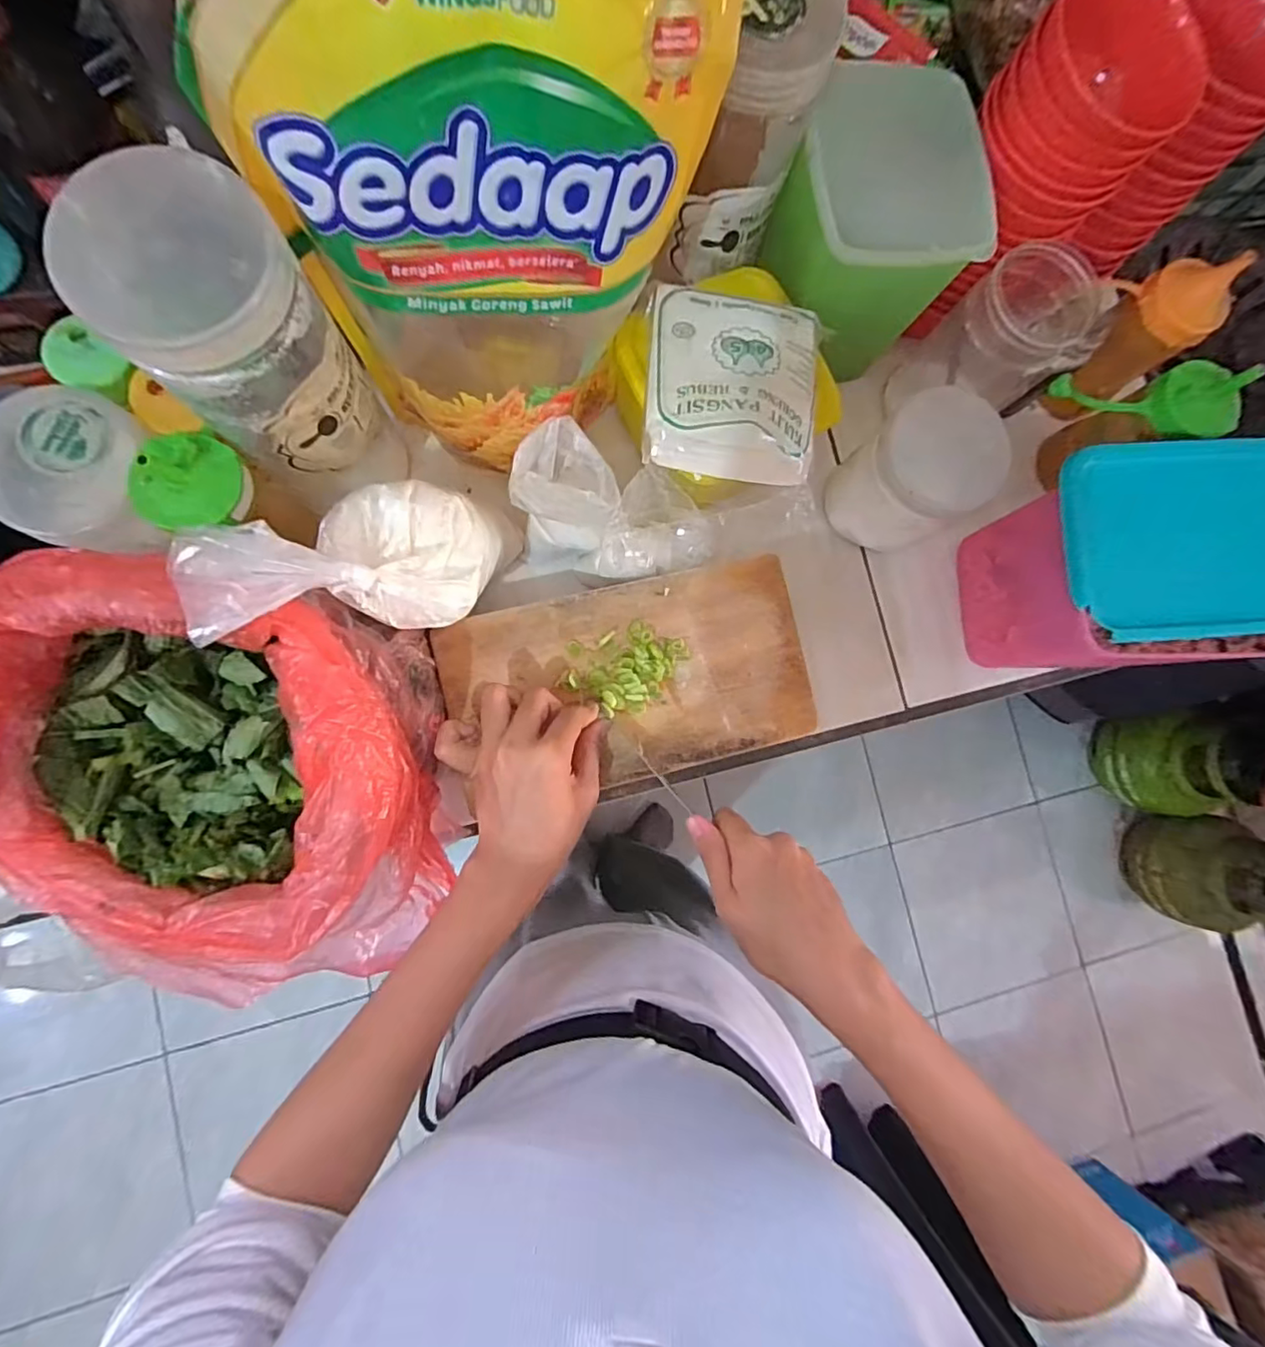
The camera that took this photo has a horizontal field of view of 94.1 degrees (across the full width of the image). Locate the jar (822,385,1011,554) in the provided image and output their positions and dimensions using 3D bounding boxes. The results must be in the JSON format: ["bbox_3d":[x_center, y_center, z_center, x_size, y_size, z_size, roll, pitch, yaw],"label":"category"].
[{"bbox_3d":[0.203,-0.142,0.440,0.078,0.114,0.084,1,84,-6],"label":"jar"}]

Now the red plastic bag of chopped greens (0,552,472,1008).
[{"bbox_3d":[-0.242,0.066,0.331,0.243,0.120,0.241,-6,85,-7],"label":"red plastic bag of chopped greens"}]

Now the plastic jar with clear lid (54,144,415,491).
[{"bbox_3d":[-0.199,-0.170,0.316,0.088,0.155,0.087,1,84,-6],"label":"plastic jar with clear lid"}]

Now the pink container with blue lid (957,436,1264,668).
[{"bbox_3d":[0.391,-0.074,0.443,0.237,0.150,0.127,-1,84,-7],"label":"pink container with blue lid"}]

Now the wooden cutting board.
[{"bbox_3d":[0.001,0.003,0.403,0.243,0.010,0.130,-14,86,-8],"label":"wooden cutting board"}]

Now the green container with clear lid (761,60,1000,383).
[{"bbox_3d":[0.162,-0.304,0.424,0.107,0.138,0.118,3,84,-6],"label":"green container with clear lid"}]

